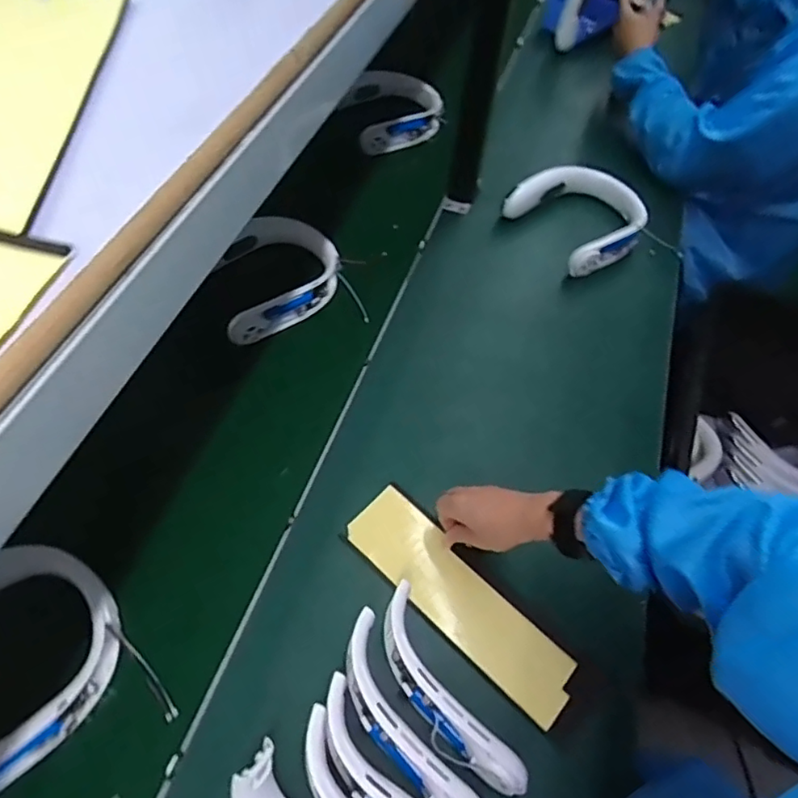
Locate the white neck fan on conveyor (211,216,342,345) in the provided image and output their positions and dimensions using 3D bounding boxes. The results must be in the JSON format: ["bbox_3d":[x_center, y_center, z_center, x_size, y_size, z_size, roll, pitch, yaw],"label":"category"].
[{"bbox_3d":[-0.180,-0.177,0.821,0.199,0.049,0.164,-30,64,-23],"label":"white neck fan on conveyor"}]

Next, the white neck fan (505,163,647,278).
[{"bbox_3d":[0.295,-0.301,0.929,0.182,0.067,0.183,-28,63,-22],"label":"white neck fan"}]

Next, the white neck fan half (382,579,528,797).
[{"bbox_3d":[0.037,0.276,0.534,0.056,0.050,0.201,-26,62,-21],"label":"white neck fan half"}]

